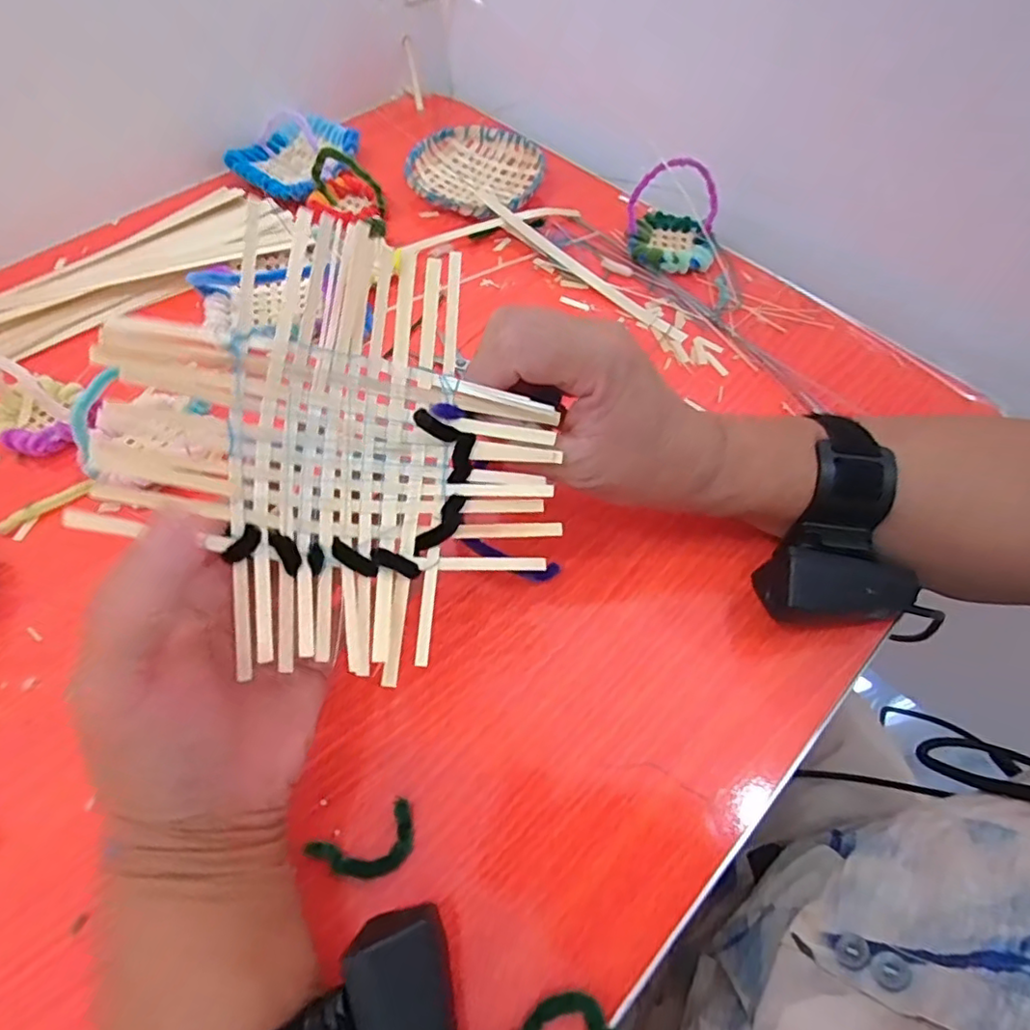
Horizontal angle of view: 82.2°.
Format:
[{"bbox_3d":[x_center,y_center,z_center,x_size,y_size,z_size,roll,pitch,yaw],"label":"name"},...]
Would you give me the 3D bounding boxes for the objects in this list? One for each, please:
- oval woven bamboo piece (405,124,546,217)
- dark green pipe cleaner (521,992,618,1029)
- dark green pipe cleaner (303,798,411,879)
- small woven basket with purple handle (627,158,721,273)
[{"bbox_3d":[-0.032,-0.284,0.489,0.108,0.021,0.099,22,62,10],"label":"oval woven bamboo piece"},{"bbox_3d":[0.017,0.190,0.218,0.045,0.006,0.019,-6,61,-5],"label":"dark green pipe cleaner"},{"bbox_3d":[-0.063,0.140,0.248,0.044,0.008,0.023,-22,63,-14],"label":"dark green pipe cleaner"},{"bbox_3d":[0.118,-0.221,0.434,0.062,0.059,0.055,2,60,-1],"label":"small woven basket with purple handle"}]

